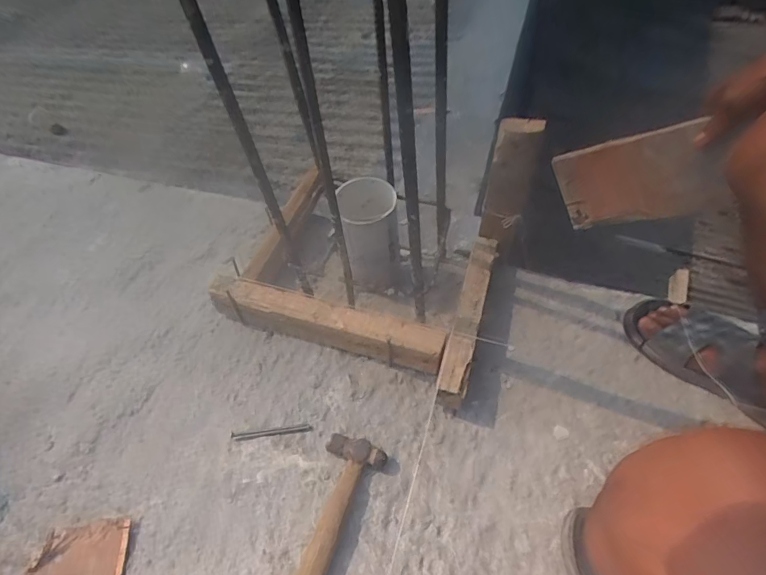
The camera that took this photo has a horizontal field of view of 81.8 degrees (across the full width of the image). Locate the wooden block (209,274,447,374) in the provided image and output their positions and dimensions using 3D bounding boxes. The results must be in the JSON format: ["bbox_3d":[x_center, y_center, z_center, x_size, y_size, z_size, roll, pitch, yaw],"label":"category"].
[{"bbox_3d":[-0.087,0.050,0.655,0.351,0.080,0.064,17,59,13],"label":"wooden block"}]

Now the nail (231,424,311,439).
[{"bbox_3d":[-0.154,0.196,0.604,0.107,0.004,0.007,-6,57,-1],"label":"nail"}]

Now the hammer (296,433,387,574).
[{"bbox_3d":[-0.092,0.340,0.492,0.068,0.031,0.345,17,59,13],"label":"hammer"}]

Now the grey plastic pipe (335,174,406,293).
[{"bbox_3d":[-0.016,-0.073,0.657,0.080,0.153,0.091,-11,55,-4],"label":"grey plastic pipe"}]

